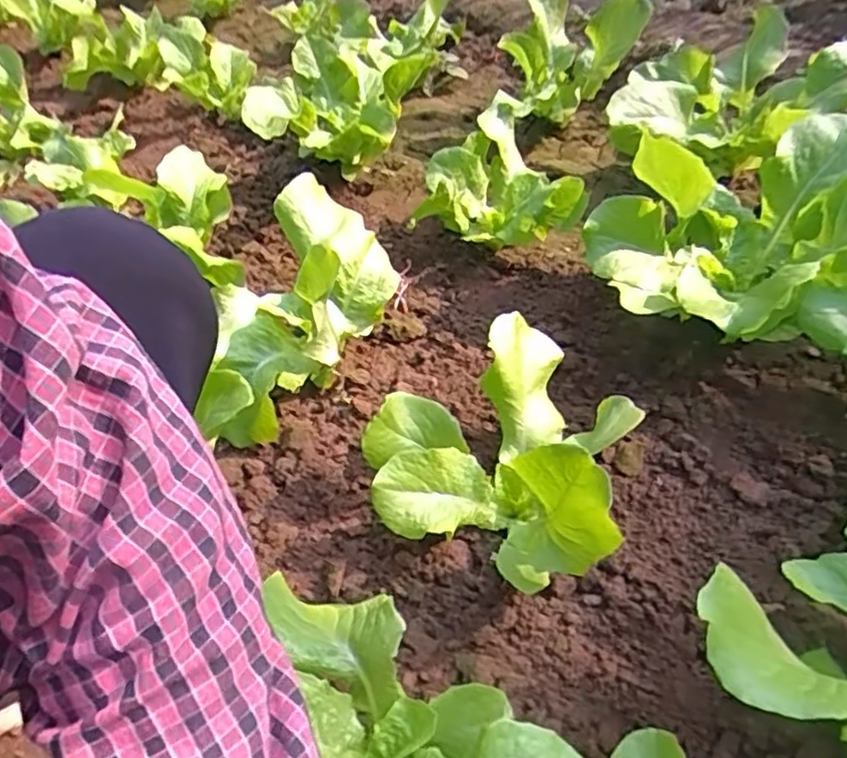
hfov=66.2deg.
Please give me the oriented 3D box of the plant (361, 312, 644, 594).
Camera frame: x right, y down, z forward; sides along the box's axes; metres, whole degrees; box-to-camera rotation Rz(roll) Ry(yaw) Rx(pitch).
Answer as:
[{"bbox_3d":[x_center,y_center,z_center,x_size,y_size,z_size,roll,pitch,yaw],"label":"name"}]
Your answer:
[{"bbox_3d":[0.075,0.049,0.574,0.213,0.165,0.217,-3,49,4],"label":"plant"}]

